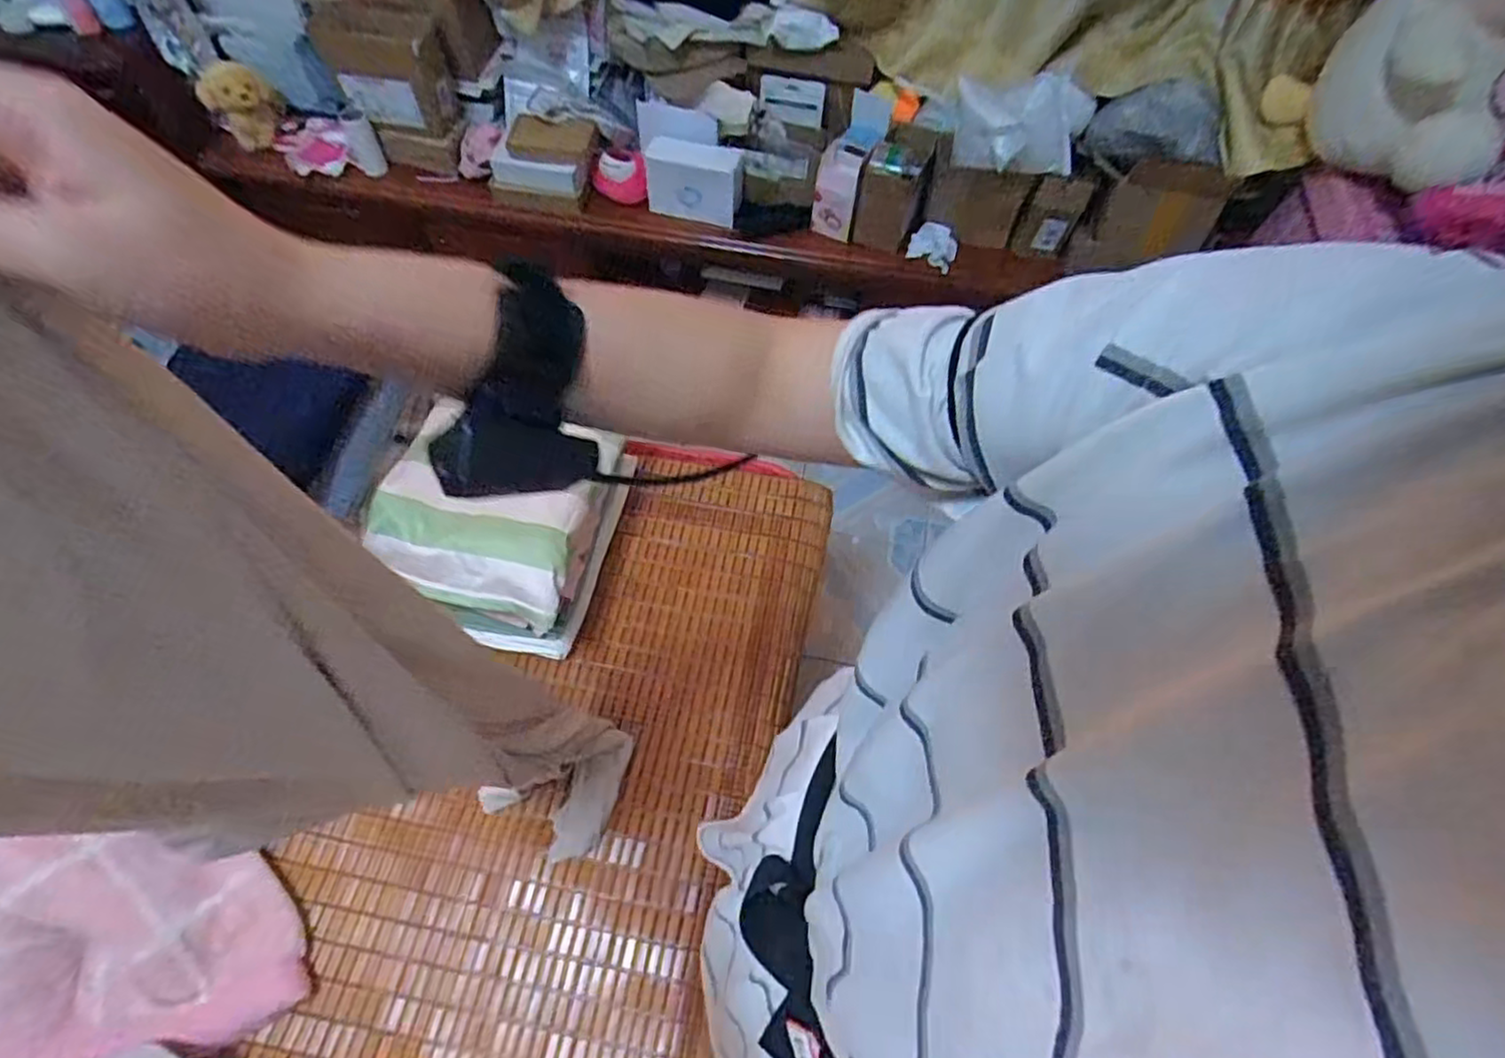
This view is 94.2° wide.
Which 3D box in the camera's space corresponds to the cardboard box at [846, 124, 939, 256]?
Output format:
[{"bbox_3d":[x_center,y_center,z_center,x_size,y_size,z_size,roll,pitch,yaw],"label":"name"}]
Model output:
[{"bbox_3d":[0.239,-0.581,1.176,0.093,0.140,0.163,18,62,8],"label":"cardboard box"}]

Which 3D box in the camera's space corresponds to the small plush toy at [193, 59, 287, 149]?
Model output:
[{"bbox_3d":[-0.944,-0.790,1.288,0.124,0.096,0.100,-29,66,-16],"label":"small plush toy"}]

